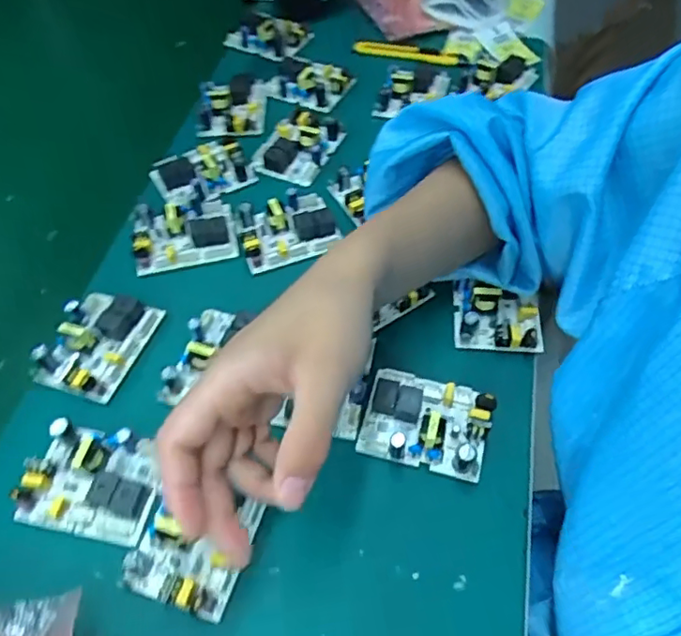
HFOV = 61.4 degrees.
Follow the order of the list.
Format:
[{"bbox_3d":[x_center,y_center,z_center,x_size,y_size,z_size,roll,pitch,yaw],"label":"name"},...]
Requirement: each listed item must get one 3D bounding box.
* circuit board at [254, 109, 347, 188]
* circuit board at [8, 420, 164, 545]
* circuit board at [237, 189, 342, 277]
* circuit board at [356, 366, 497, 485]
[{"bbox_3d":[-0.038,-0.164,0.532,0.058,0.020,0.083,18,58,15],"label":"circuit board"},{"bbox_3d":[-0.155,0.099,0.359,0.081,0.024,0.065,11,56,5],"label":"circuit board"},{"bbox_3d":[-0.044,-0.078,0.473,0.079,0.024,0.062,-16,58,-12],"label":"circuit board"},{"bbox_3d":[0.057,0.065,0.376,0.080,0.027,0.061,14,56,8],"label":"circuit board"}]

